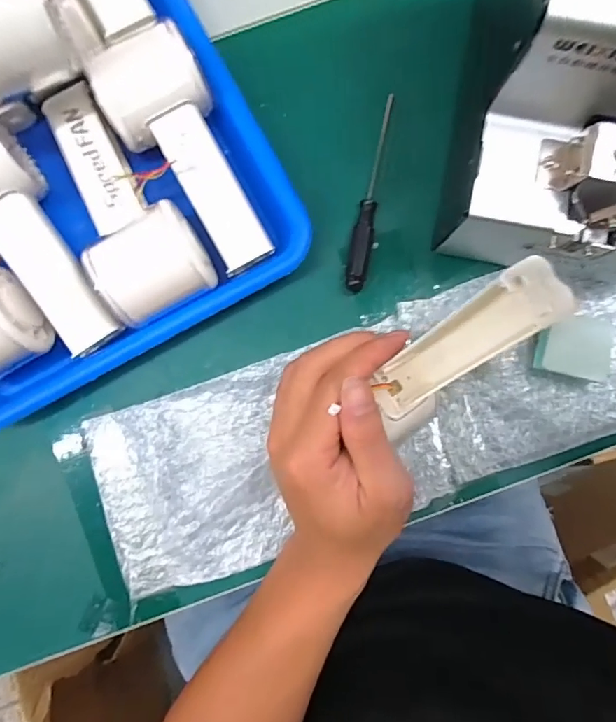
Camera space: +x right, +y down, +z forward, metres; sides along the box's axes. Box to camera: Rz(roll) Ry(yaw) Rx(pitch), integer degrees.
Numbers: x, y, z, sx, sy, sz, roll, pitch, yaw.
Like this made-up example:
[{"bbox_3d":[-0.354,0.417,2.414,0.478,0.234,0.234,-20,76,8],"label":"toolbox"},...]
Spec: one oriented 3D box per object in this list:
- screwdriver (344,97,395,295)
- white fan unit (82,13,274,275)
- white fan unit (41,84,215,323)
[{"bbox_3d":[0.041,-0.111,0.326,0.014,0.012,0.130,11,86,2],"label":"screwdriver"},{"bbox_3d":[-0.073,-0.124,0.302,0.058,0.046,0.147,-27,86,-1],"label":"white fan unit"},{"bbox_3d":[-0.117,-0.099,0.307,0.064,0.050,0.151,-30,86,-1],"label":"white fan unit"}]

